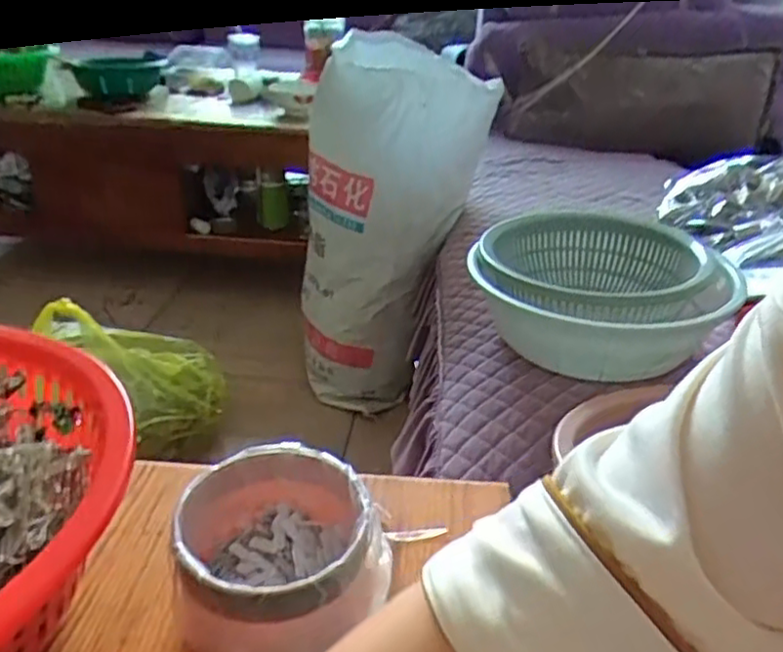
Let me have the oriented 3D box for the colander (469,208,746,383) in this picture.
[{"bbox_3d":[0.268,-0.068,0.937,0.306,0.129,0.367,6,29,6],"label":"colander"}]

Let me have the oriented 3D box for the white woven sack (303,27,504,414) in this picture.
[{"bbox_3d":[0.002,-0.148,1.381,0.333,0.746,0.300,-2,29,-10],"label":"white woven sack"}]

